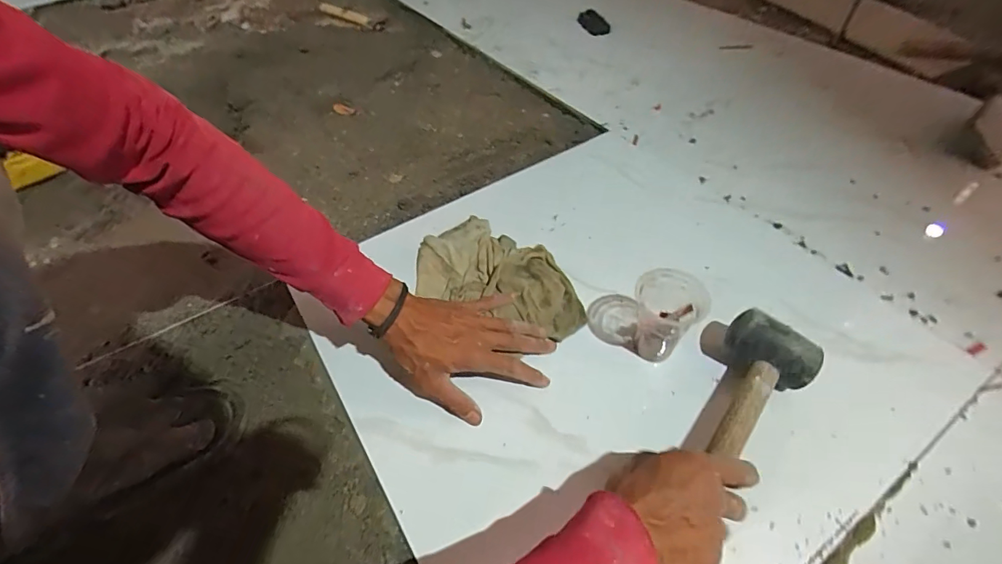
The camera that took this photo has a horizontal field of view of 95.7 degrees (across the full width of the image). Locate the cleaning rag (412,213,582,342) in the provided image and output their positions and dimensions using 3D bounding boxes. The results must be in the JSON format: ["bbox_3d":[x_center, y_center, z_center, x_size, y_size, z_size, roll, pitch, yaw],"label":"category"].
[{"bbox_3d":[-0.002,-0.010,0.588,0.238,0.048,0.128,26,56,30],"label":"cleaning rag"}]

